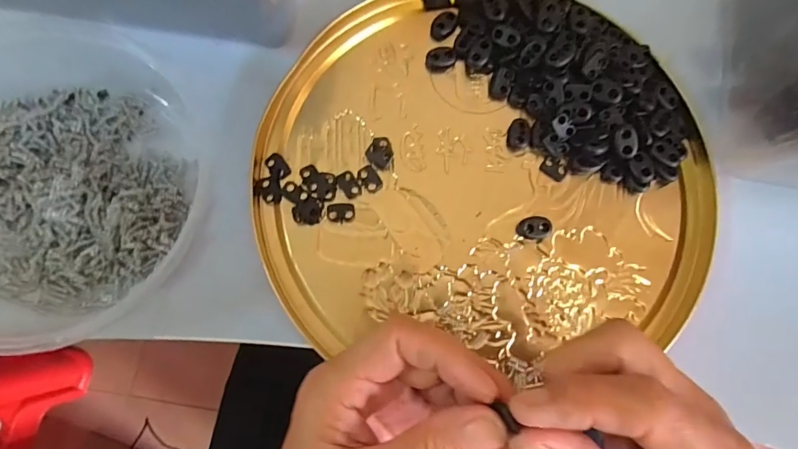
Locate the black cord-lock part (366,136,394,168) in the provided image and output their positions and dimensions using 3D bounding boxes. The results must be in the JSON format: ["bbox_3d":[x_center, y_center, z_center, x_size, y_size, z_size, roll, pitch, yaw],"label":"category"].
[{"bbox_3d":[-0.012,-0.050,0.307,0.017,0.004,0.020,31,79,4],"label":"black cord-lock part"}]

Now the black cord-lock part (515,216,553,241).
[{"bbox_3d":[0.090,0.003,0.298,0.023,0.005,0.015,3,78,-2],"label":"black cord-lock part"}]

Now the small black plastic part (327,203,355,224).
[{"bbox_3d":[-0.038,-0.008,0.299,0.018,0.004,0.013,-4,78,-4],"label":"small black plastic part"}]

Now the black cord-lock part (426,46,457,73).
[{"bbox_3d":[0.030,-0.117,0.321,0.021,0.006,0.016,0,78,-3],"label":"black cord-lock part"}]

